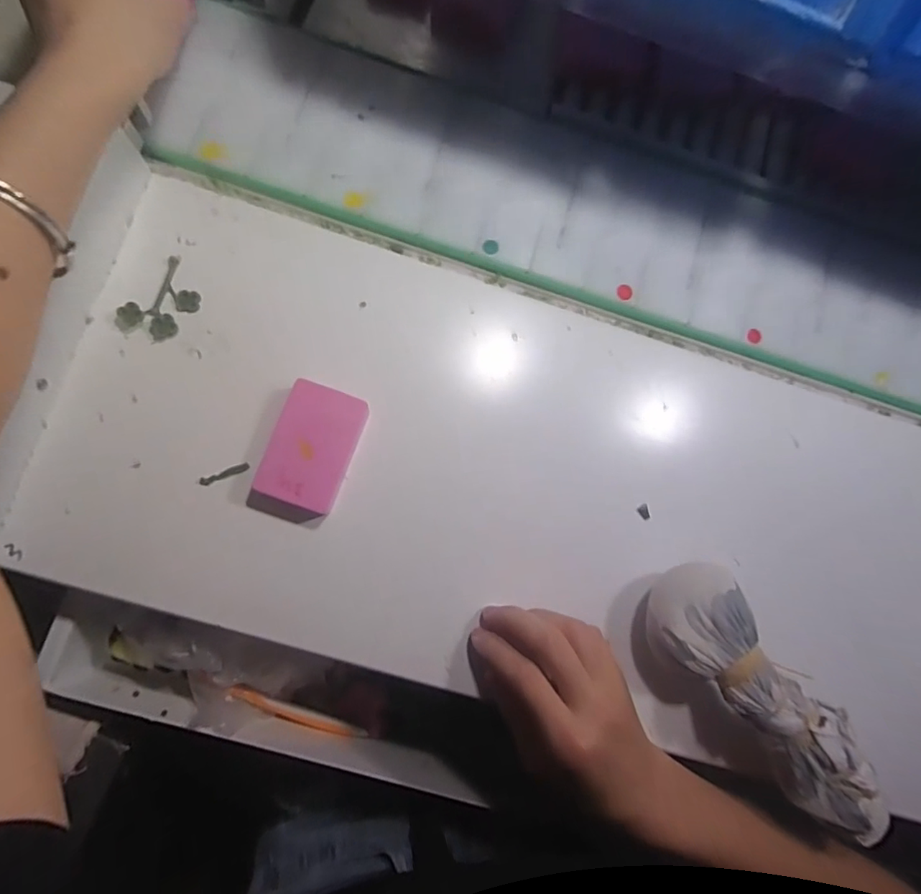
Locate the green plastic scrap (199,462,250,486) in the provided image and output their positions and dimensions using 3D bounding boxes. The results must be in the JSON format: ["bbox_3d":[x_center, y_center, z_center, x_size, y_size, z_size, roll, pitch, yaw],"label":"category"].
[{"bbox_3d":[-0.140,0.016,0.302,0.029,0.004,0.005,-21,83,-9],"label":"green plastic scrap"}]

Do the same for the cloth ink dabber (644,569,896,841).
[{"bbox_3d":[0.163,0.134,0.289,0.052,0.060,0.154,-37,87,-9],"label":"cloth ink dabber"}]

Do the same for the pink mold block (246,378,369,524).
[{"bbox_3d":[-0.089,0.005,0.302,0.047,0.022,0.081,22,79,-2],"label":"pink mold block"}]

